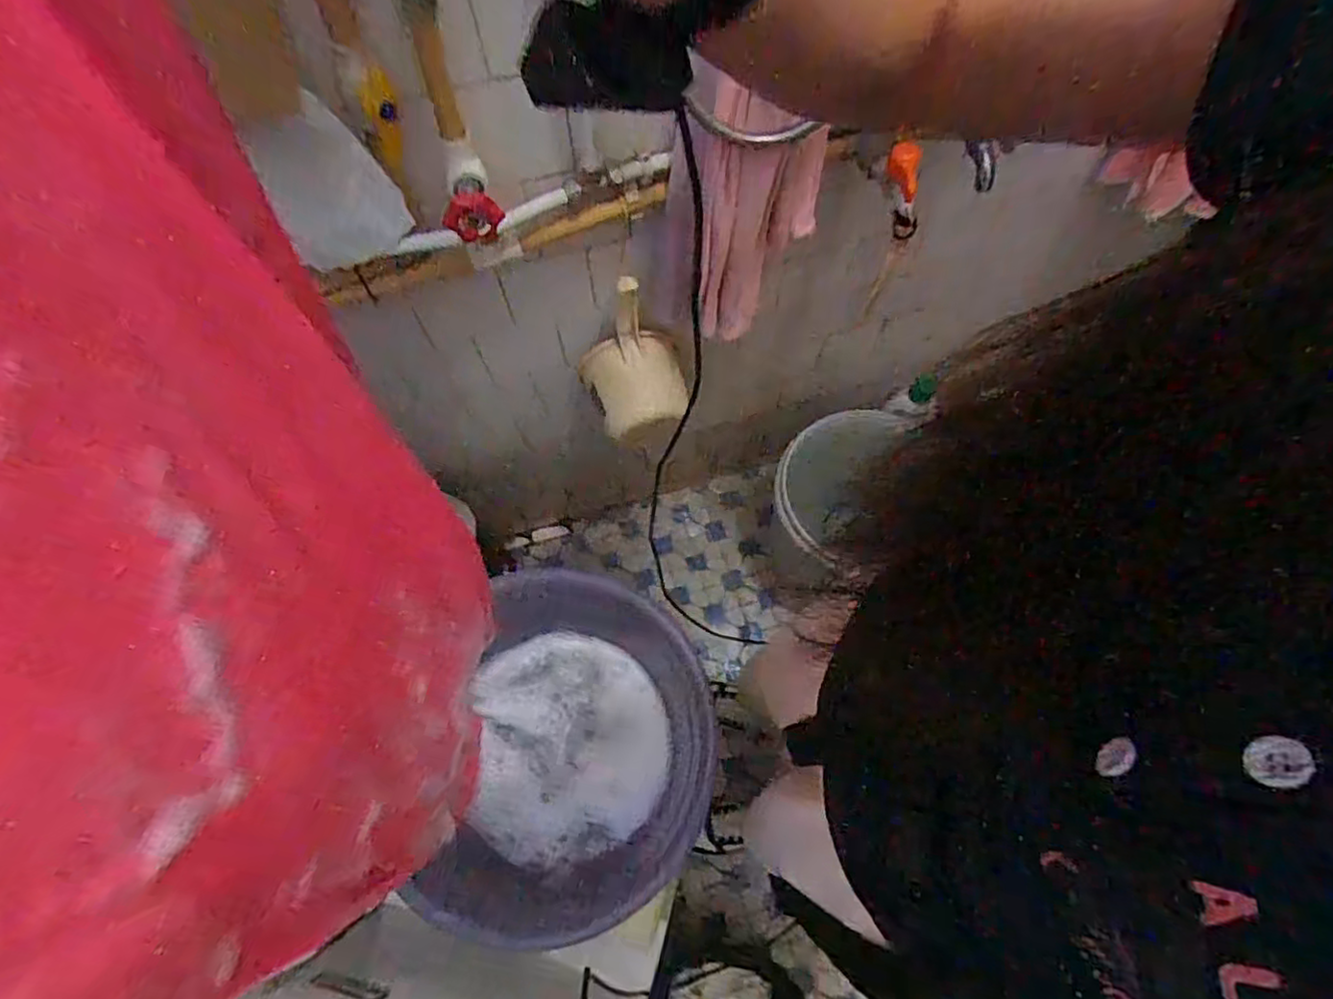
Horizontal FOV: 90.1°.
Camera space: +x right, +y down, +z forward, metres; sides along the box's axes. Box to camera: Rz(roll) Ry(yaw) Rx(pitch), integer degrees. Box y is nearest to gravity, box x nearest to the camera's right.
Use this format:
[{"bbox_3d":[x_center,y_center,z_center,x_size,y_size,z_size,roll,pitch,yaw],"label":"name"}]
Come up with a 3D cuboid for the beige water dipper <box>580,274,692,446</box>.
[{"bbox_3d":[-0.042,-0.194,0.907,0.131,0.248,0.120,0,68,0],"label":"beige water dipper"}]

